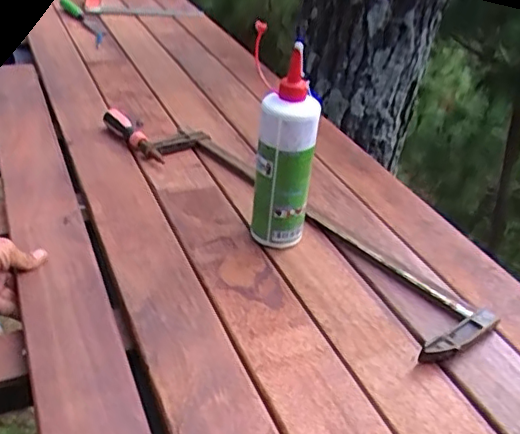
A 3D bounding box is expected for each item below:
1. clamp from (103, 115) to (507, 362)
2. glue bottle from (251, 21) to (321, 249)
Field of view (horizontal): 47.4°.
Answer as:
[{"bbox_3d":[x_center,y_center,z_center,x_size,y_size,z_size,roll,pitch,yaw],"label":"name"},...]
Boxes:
[{"bbox_3d":[-0.004,-0.022,0.804,0.112,0.024,0.665,-22,42,-35],"label":"clamp"},{"bbox_3d":[0.025,-0.076,0.691,0.072,0.242,0.062,4,34,-3],"label":"glue bottle"}]

